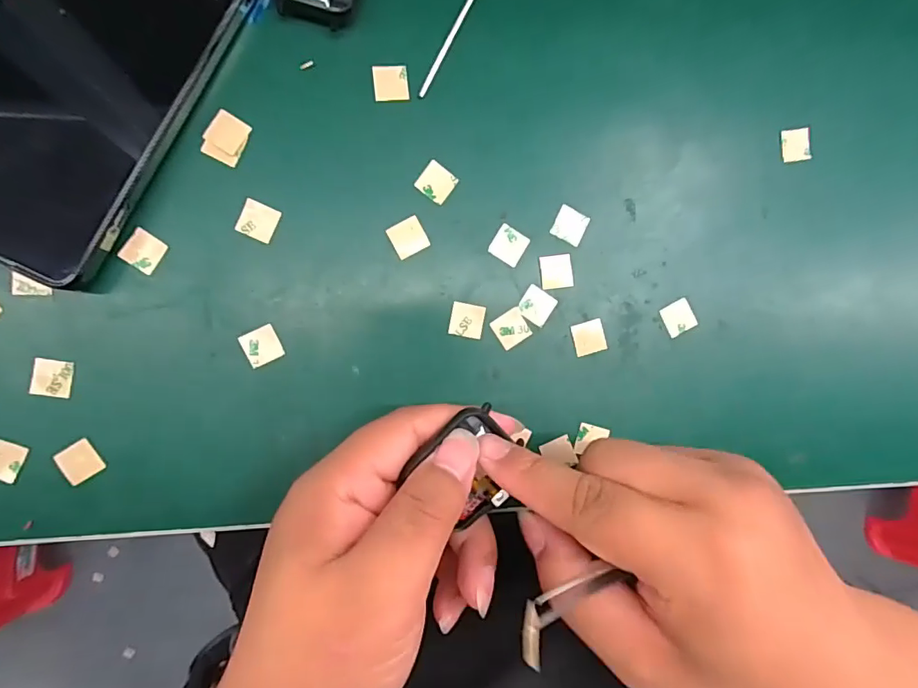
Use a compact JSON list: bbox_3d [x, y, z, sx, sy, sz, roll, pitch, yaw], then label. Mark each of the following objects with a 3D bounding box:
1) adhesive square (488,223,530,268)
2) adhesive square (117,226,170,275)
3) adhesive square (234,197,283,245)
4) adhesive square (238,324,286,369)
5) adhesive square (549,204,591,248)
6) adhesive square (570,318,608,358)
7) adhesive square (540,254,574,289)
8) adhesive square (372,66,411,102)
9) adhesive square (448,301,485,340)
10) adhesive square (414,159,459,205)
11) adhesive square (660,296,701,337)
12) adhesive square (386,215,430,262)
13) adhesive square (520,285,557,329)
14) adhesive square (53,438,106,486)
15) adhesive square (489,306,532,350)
[{"bbox_3d":[0.024,-0.046,0.237,0.015,0.004,0.016,32,87,-7],"label":"adhesive square"},{"bbox_3d":[-0.135,-0.039,0.217,0.014,0.004,0.015,31,87,-7],"label":"adhesive square"},{"bbox_3d":[-0.088,-0.054,0.224,0.016,0.004,0.015,23,88,-9],"label":"adhesive square"},{"bbox_3d":[-0.087,0.001,0.224,0.015,0.004,0.015,-26,95,-6],"label":"adhesive square"},{"bbox_3d":[0.053,-0.056,0.242,0.015,0.004,0.016,27,88,-7],"label":"adhesive square"},{"bbox_3d":[0.063,-0.003,0.245,0.016,0.004,0.015,-16,92,-6],"label":"adhesive square"},{"bbox_3d":[0.047,-0.034,0.241,0.015,0.004,0.015,-7,93,-7],"label":"adhesive square"},{"bbox_3d":[-0.030,-0.118,0.229,0.015,0.004,0.015,-6,92,-7],"label":"adhesive square"},{"bbox_3d":[0.004,-0.011,0.236,0.016,0.004,0.015,10,90,-8],"label":"adhesive square"},{"bbox_3d":[-0.010,-0.074,0.232,0.015,0.004,0.015,37,87,-7],"label":"adhesive square"},{"bbox_3d":[0.109,-0.013,0.250,0.016,0.004,0.016,-26,95,-6],"label":"adhesive square"},{"bbox_3d":[-0.023,-0.049,0.231,0.016,0.004,0.015,-29,95,-6],"label":"adhesive square"},{"bbox_3d":[0.037,-0.018,0.240,0.015,0.004,0.015,32,87,-7],"label":"adhesive square"},{"bbox_3d":[-0.161,0.050,0.216,0.015,0.004,0.015,-32,95,-6],"label":"adhesive square"},{"bbox_3d":[0.025,-0.007,0.240,0.016,0.004,0.015,-34,95,-5],"label":"adhesive square"}]

